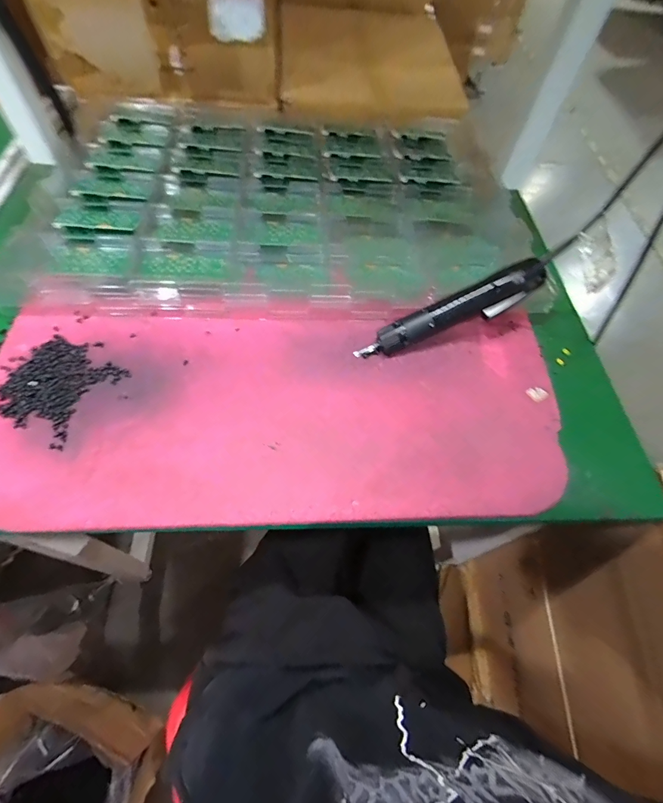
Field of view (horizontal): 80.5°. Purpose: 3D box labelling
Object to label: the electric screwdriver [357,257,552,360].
[{"bbox_3d":[0.138,-0.103,0.459,0.225,0.038,0.033,-24,64,4],"label":"electric screwdriver"}]

